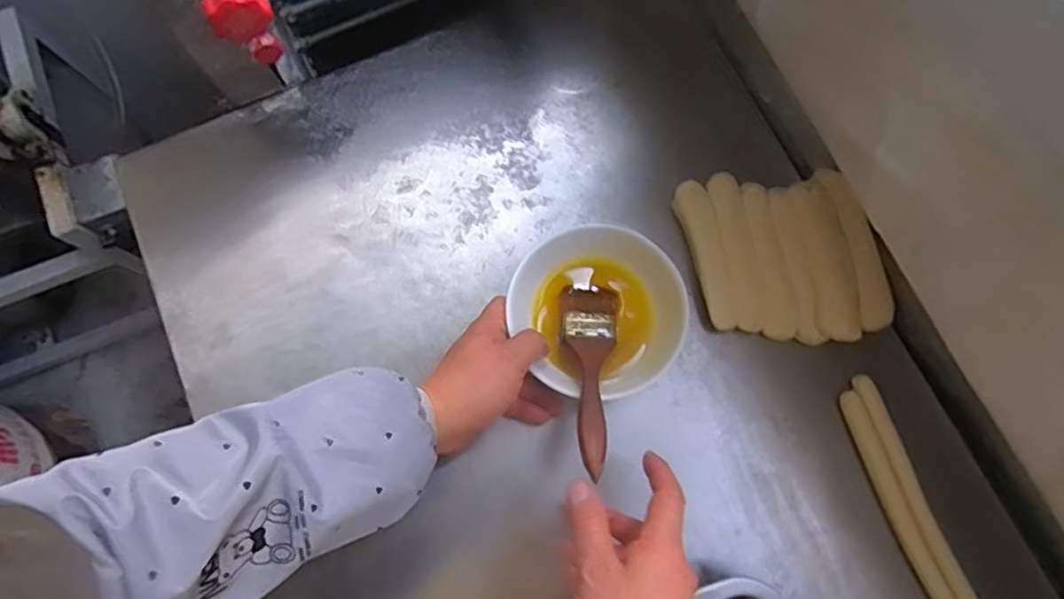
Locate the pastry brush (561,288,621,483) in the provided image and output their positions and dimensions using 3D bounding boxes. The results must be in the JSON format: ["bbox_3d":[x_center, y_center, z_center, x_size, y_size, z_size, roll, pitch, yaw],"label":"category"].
[{"bbox_3d":[0.047,0.058,0.487,0.047,0.012,0.172,4,49,1],"label":"pastry brush"}]

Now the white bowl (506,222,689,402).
[{"bbox_3d":[0.062,0.006,0.529,0.153,0.053,0.147,0,77,0],"label":"white bowl"}]

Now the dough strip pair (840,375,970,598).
[{"bbox_3d":[0.349,0.253,0.481,0.043,0.026,0.394,-22,78,-5],"label":"dough strip pair"}]

